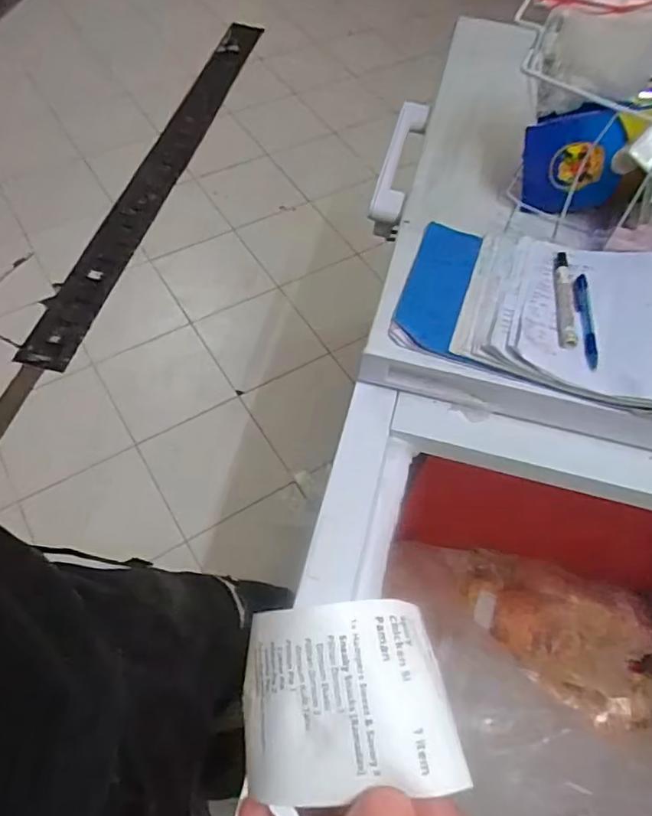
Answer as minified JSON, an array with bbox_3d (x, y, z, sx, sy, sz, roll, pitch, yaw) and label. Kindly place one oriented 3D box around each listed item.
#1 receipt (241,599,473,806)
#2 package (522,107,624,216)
[{"bbox_3d":[0.006,0.093,0.186,0.064,0.030,0.053,-2,58,-6],"label":"receipt"},{"bbox_3d":[0.301,-0.297,0.717,0.109,0.122,0.029,3,44,21],"label":"package"}]

